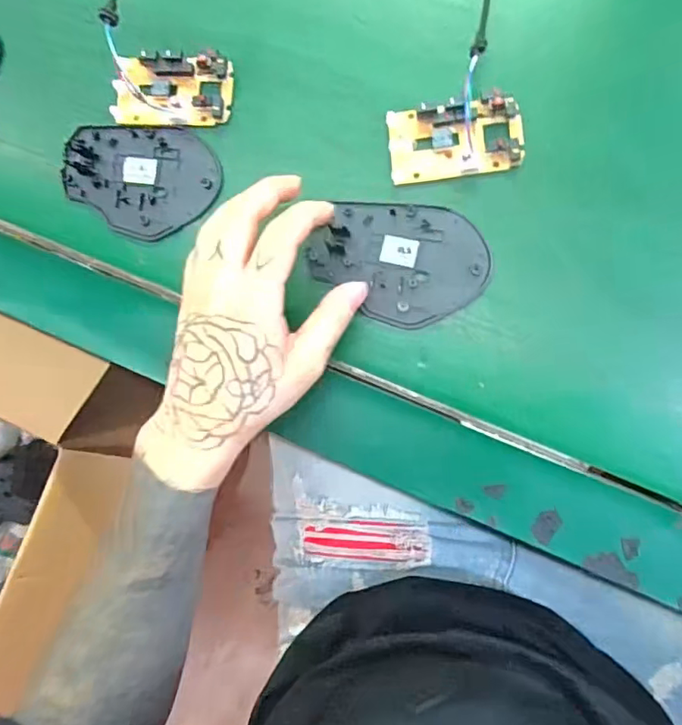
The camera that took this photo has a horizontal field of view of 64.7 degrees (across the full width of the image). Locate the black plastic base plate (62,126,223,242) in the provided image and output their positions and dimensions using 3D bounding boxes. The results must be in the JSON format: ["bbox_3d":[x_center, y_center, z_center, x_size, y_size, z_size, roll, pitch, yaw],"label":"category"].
[{"bbox_3d":[-0.134,-0.121,0.357,0.106,0.006,0.073,9,87,9],"label":"black plastic base plate"}]

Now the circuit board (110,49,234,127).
[{"bbox_3d":[-0.112,-0.179,0.353,0.080,0.016,0.044,1,86,9],"label":"circuit board"}]

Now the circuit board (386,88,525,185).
[{"bbox_3d":[0.069,-0.135,0.325,0.078,0.016,0.045,-4,85,8],"label":"circuit board"}]

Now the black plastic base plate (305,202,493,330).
[{"bbox_3d":[0.034,-0.060,0.330,0.107,0.007,0.072,6,87,9],"label":"black plastic base plate"}]

